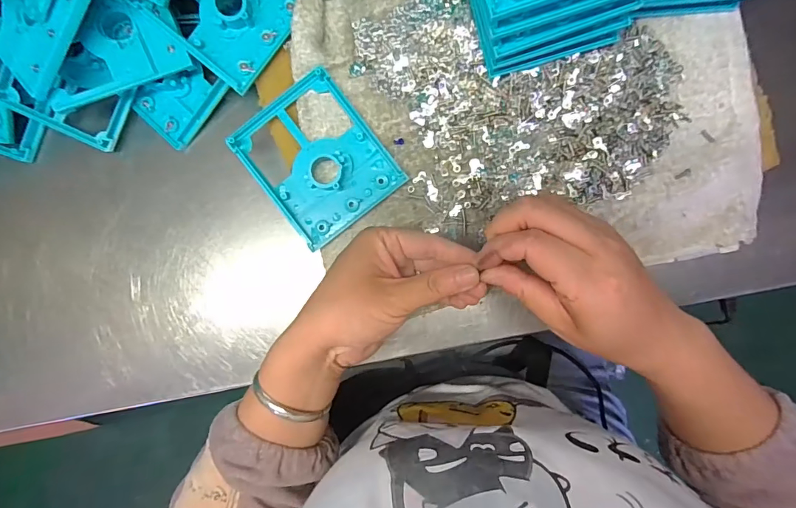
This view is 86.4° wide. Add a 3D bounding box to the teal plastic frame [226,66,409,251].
[{"bbox_3d":[-0.063,-0.076,0.336,0.095,0.016,0.113,-38,88,1],"label":"teal plastic frame"}]

